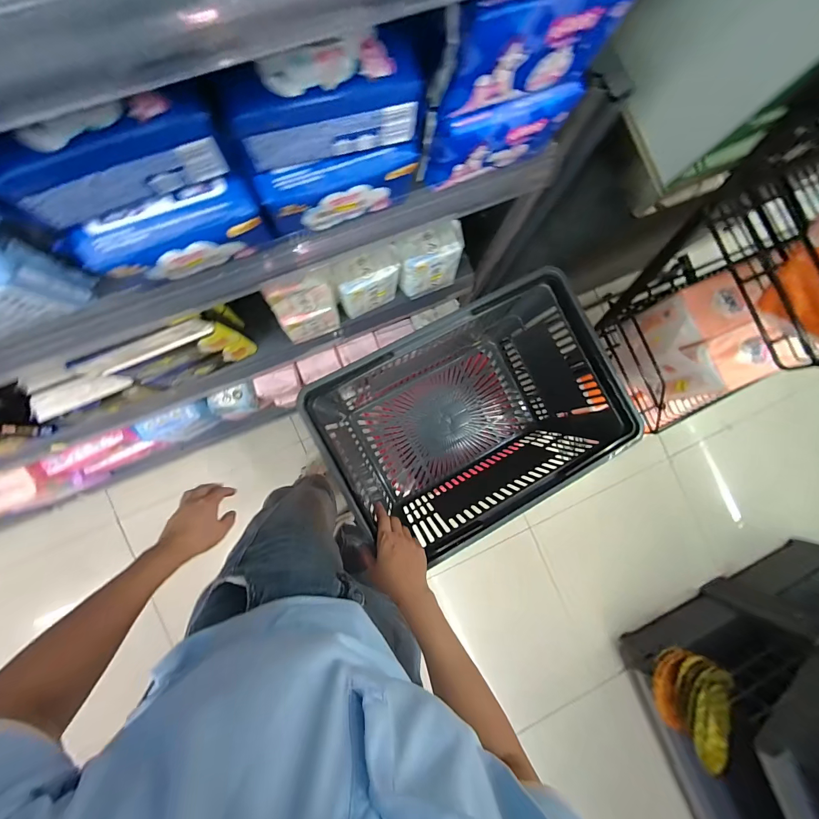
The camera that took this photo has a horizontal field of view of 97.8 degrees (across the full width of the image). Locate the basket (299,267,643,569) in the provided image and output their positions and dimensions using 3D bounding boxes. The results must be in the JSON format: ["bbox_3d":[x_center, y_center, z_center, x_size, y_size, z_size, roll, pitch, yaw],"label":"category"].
[{"bbox_3d":[0.090,0.015,0.662,0.454,0.267,0.311,-28,90,-8],"label":"basket"}]

